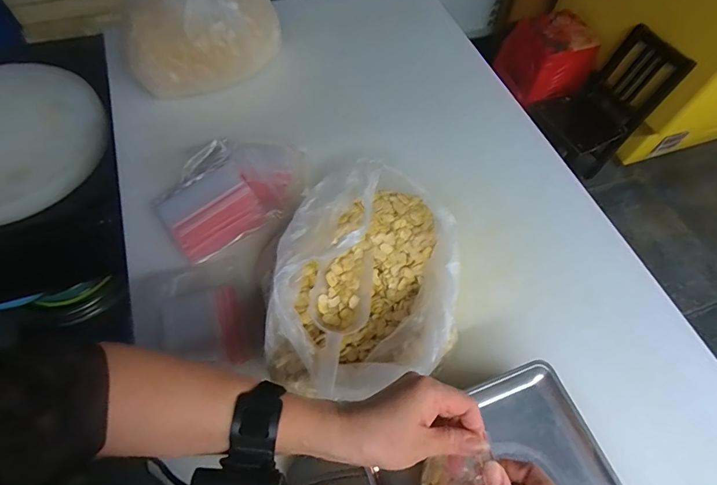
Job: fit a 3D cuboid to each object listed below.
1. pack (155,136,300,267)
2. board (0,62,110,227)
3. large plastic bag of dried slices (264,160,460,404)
[{"bbox_3d":[-0.212,-0.093,0.695,0.249,0.023,0.173,-34,74,-18],"label":"pack"},{"bbox_3d":[-0.781,-0.216,0.875,0.425,0.045,0.470,-32,65,-15],"label":"board"},{"bbox_3d":[0.014,0.038,0.538,0.218,0.130,0.293,12,60,4],"label":"large plastic bag of dried slices"}]

